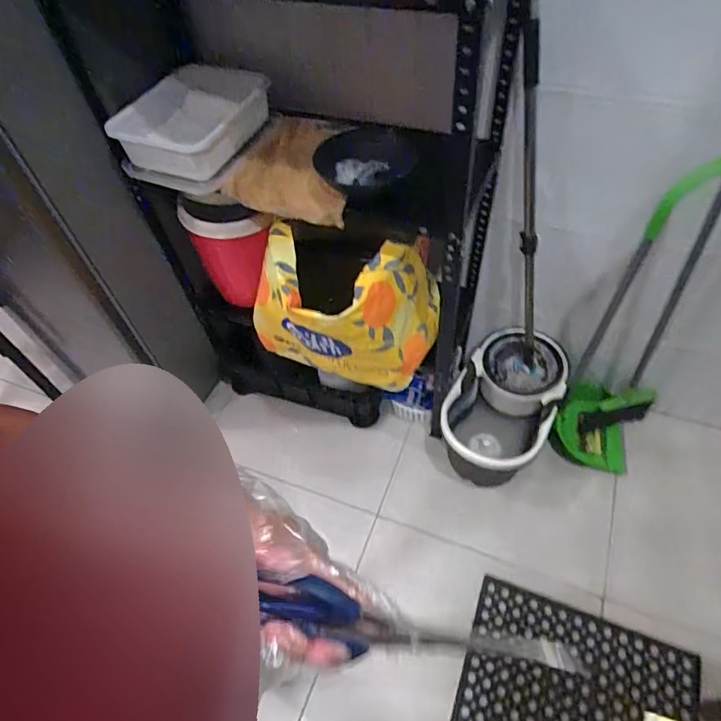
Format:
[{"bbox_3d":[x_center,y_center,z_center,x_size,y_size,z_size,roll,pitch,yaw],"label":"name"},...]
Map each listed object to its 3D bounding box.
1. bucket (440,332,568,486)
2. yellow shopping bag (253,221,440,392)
[{"bbox_3d":[0.403,0.143,1.439,0.273,0.260,0.442,21,58,20],"label":"bucket"},{"bbox_3d":[-0.041,-0.095,1.117,0.448,0.343,0.243,0,53,6],"label":"yellow shopping bag"}]

